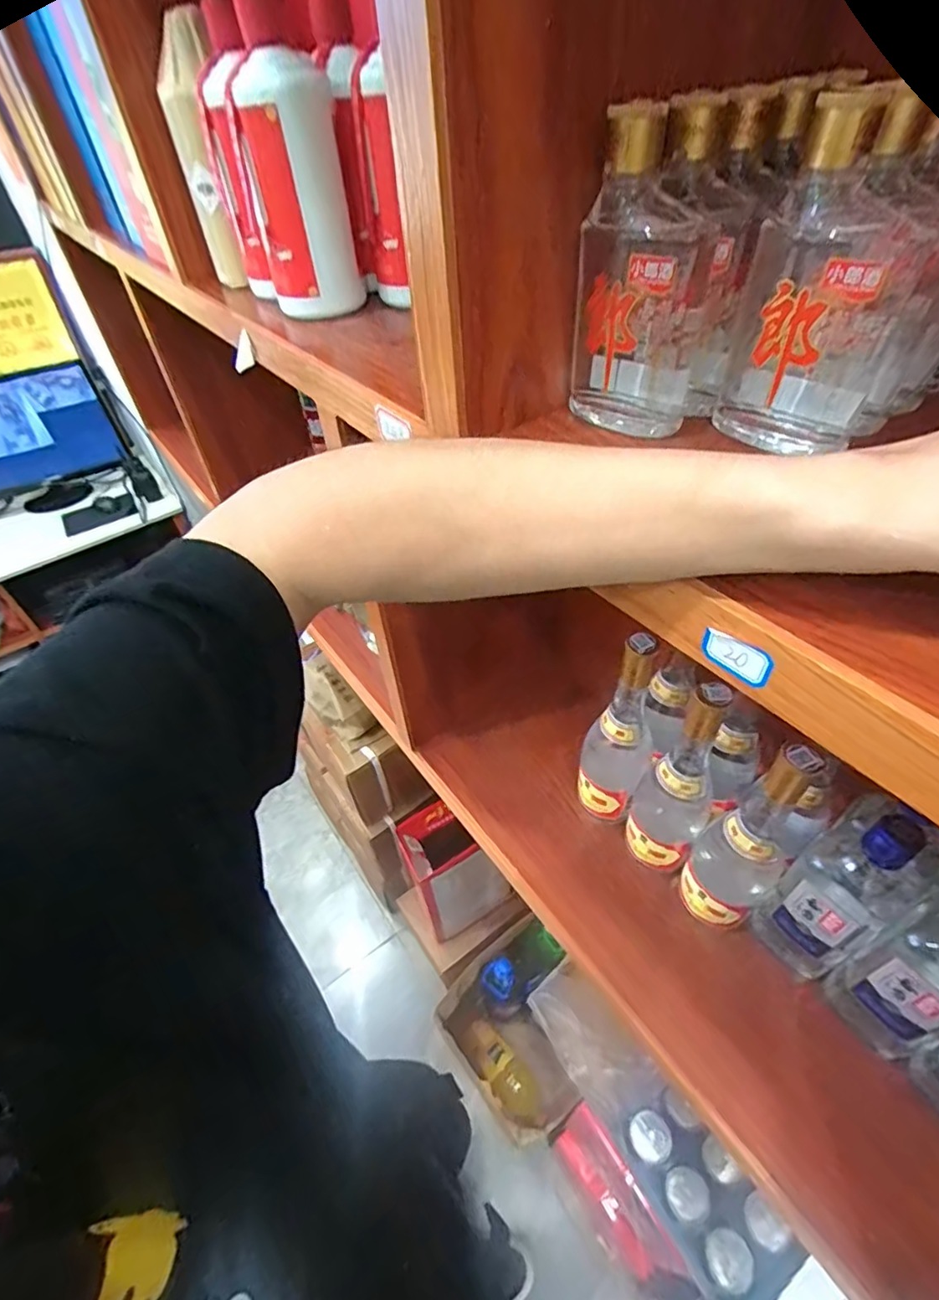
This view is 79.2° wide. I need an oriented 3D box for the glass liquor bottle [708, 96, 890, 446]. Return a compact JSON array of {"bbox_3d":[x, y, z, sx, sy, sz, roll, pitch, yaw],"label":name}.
[{"bbox_3d":[0.156,-0.152,0.257,0.059,0.135,0.047,25,53,26],"label":"glass liquor bottle"}]

